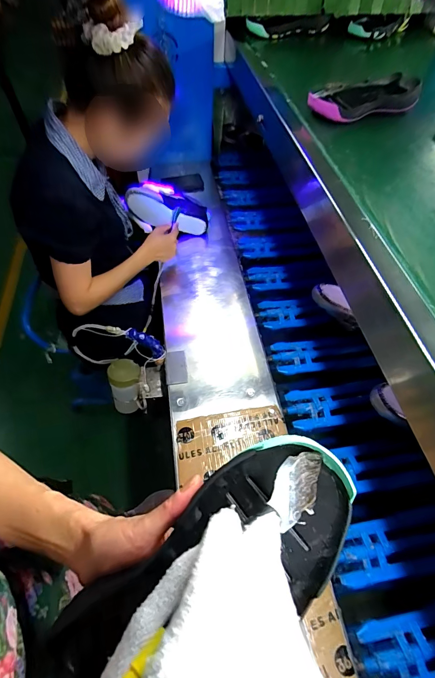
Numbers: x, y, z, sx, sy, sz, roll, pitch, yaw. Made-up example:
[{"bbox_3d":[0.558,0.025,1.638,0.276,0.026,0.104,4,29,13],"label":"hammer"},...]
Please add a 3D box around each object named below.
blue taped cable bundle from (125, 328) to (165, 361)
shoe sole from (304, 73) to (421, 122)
[{"bbox_3d":[-0.153,0.012,0.721,0.032,0.123,0.026,-20,53,21],"label":"blue taped cable bundle"},{"bbox_3d":[0.283,-0.490,0.663,0.235,0.046,0.106,-17,58,-14],"label":"shoe sole"}]

